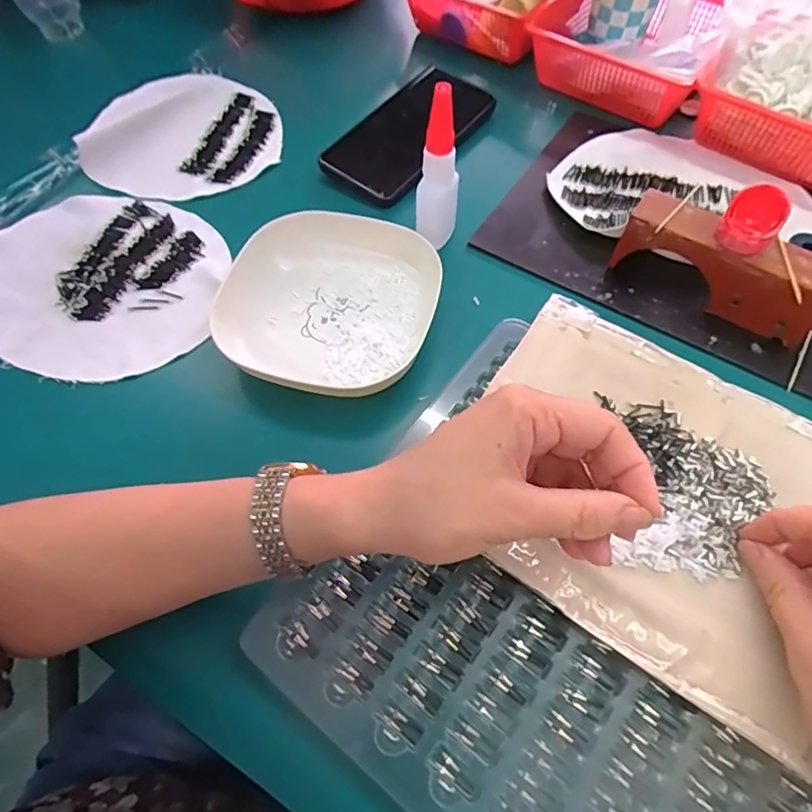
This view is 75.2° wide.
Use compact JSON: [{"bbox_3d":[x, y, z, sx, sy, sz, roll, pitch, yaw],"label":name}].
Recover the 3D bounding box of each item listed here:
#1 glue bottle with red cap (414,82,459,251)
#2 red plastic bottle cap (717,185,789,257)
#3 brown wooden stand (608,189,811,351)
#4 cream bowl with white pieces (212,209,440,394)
[{"bbox_3d":[0.020,-0.155,0.357,0.022,0.107,0.030,32,65,17],"label":"glue bottle with red cap"},{"bbox_3d":[0.213,-0.114,0.323,0.031,0.029,0.027,35,66,18],"label":"red plastic bottle cap"},{"bbox_3d":[0.213,-0.092,0.356,0.131,0.052,0.032,34,66,18],"label":"brown wooden stand"},{"bbox_3d":[-0.052,-0.075,0.361,0.133,0.028,0.137,13,61,7],"label":"cream bowl with white pieces"}]

